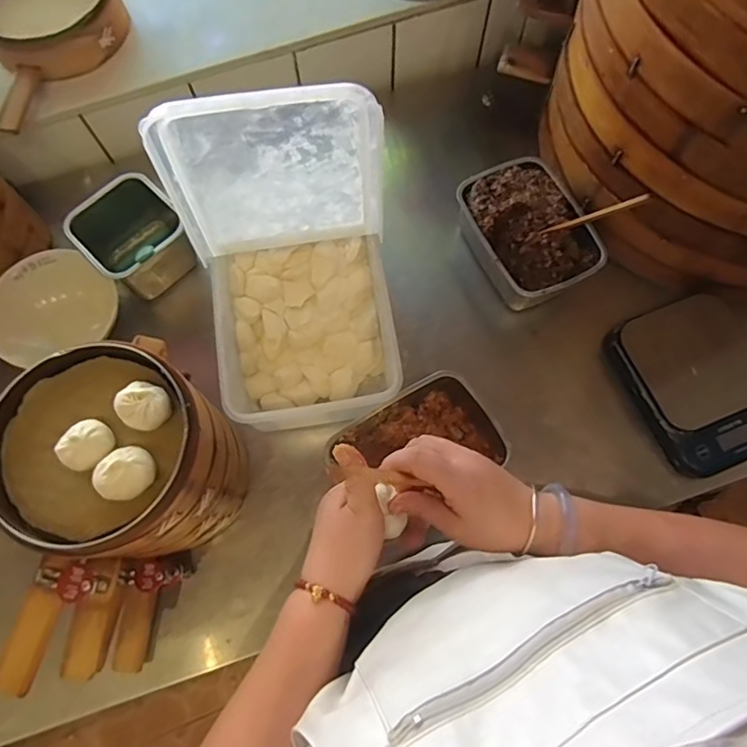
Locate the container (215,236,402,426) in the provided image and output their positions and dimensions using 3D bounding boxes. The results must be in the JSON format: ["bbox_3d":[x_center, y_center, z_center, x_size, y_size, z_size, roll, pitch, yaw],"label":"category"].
[{"bbox_3d":[-0.078,-0.051,0.623,0.193,0.083,0.222,-11,72,-3],"label":"container"}]

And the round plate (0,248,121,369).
[{"bbox_3d":[-0.398,-0.087,0.639,0.144,0.023,0.142,7,65,-15],"label":"round plate"}]

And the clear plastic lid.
[{"bbox_3d":[-0.093,-0.189,0.513,0.203,0.202,0.032,-7,72,-2],"label":"clear plastic lid"}]

